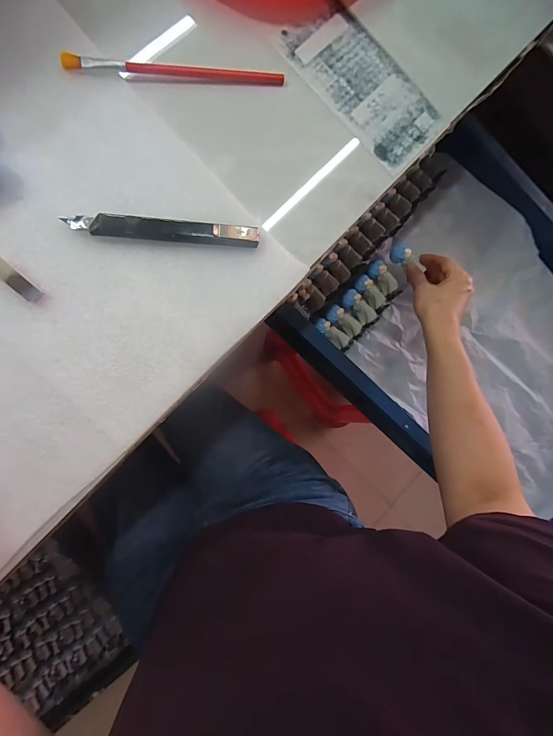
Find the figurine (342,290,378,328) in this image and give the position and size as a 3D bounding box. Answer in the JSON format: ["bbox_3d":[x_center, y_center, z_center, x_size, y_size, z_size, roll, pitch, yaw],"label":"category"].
[{"bbox_3d":[0.119,-0.087,0.493,0.023,0.017,0.060,-37,79,-10],"label":"figurine"}]

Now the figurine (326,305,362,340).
[{"bbox_3d":[0.097,-0.066,0.486,0.057,0.016,0.023,39,81,-6],"label":"figurine"}]

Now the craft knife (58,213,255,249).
[{"bbox_3d":[-0.081,-0.104,0.256,0.135,0.010,0.014,1,86,-9],"label":"craft knife"}]

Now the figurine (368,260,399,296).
[{"bbox_3d":[0.158,-0.136,0.508,0.026,0.015,0.052,-42,93,-9],"label":"figurine"}]

